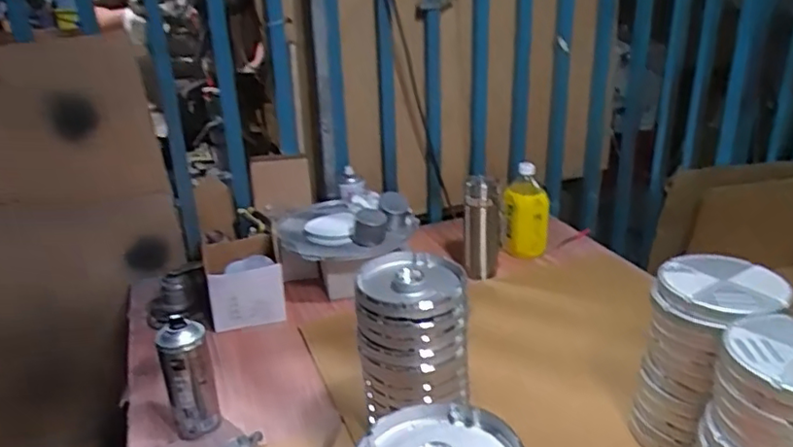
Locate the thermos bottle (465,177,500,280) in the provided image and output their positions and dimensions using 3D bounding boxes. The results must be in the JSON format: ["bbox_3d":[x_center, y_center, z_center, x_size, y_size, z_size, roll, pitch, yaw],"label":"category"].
[{"bbox_3d":[0.172,0.009,1.218,0.073,0.196,0.064,-1,23,4],"label":"thermos bottle"}]

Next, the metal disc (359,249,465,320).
[{"bbox_3d":[0.018,0.071,0.763,0.126,0.019,0.147,-3,23,-2],"label":"metal disc"}]

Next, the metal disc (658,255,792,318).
[{"bbox_3d":[0.387,0.070,0.719,0.129,0.011,0.129,-2,23,1],"label":"metal disc"}]

